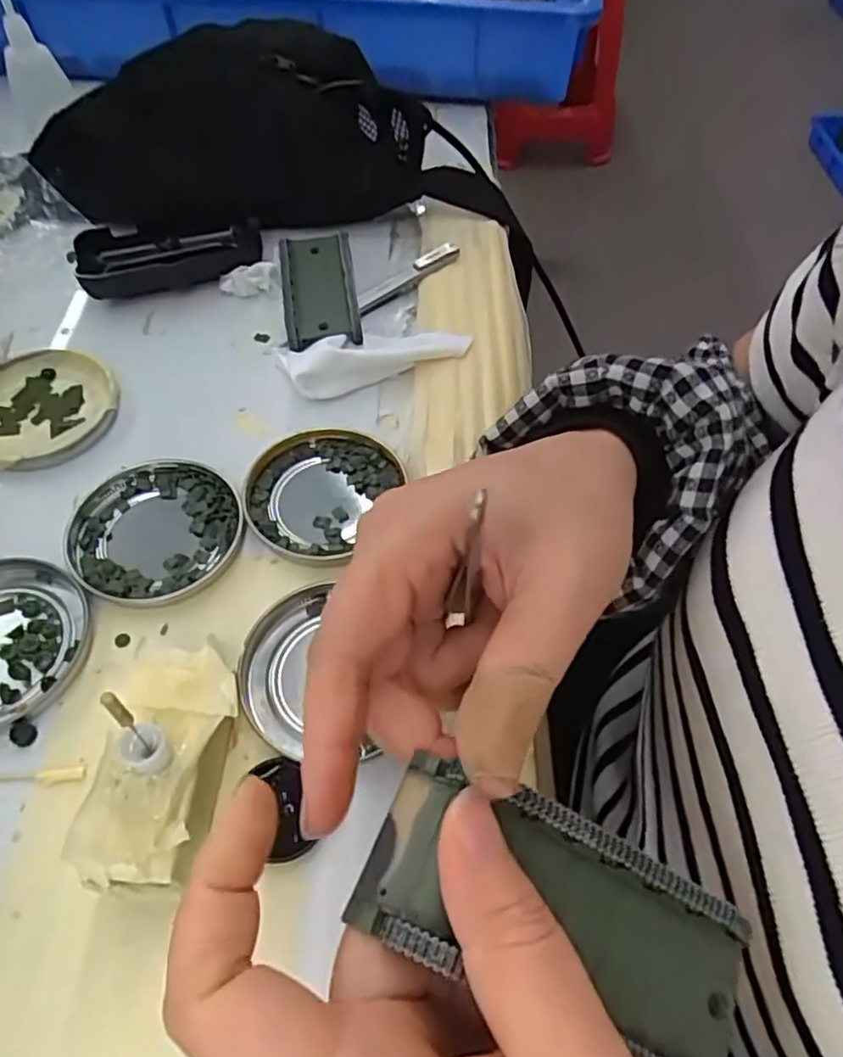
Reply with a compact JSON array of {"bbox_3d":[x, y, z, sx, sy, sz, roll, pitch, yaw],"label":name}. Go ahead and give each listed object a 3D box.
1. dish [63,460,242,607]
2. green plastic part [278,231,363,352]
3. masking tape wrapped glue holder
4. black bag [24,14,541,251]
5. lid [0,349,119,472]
[{"bbox_3d":[-0.127,0.001,0.316,0.082,0.008,0.078,0,56,0],"label":"dish"},{"bbox_3d":[-0.062,-0.145,0.404,0.042,0.023,0.088,-8,56,-5],"label":"green plastic part"},{"bbox_3d":[-0.091,0.087,0.241,0.042,0.040,0.085,2,56,1],"label":"masking tape wrapped glue holder"},{"bbox_3d":[-0.087,-0.274,0.450,0.309,0.093,0.138,6,56,4],"label":"black bag"},{"bbox_3d":[-0.206,-0.065,0.359,0.074,0.014,0.077,0,56,0],"label":"lid"}]

